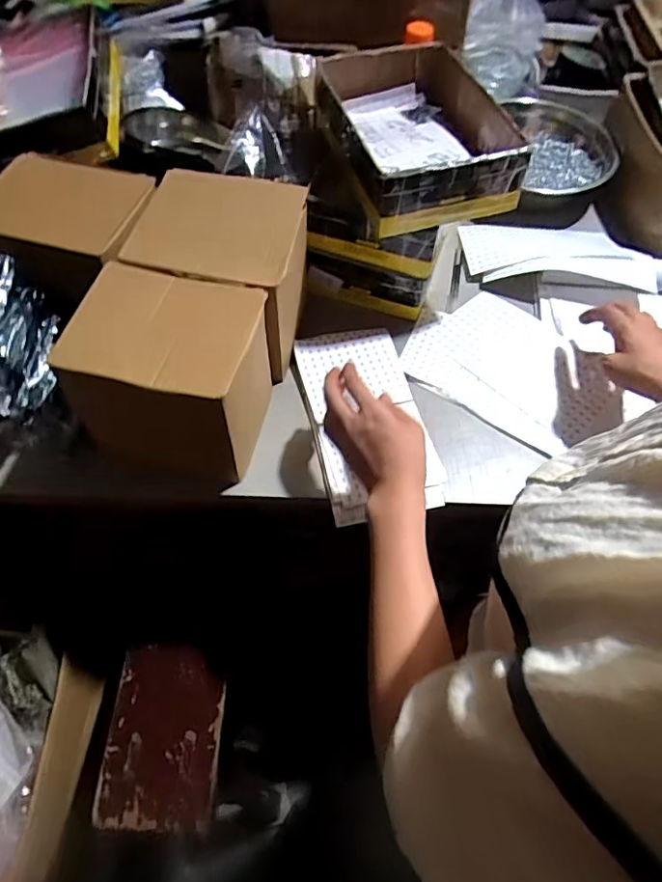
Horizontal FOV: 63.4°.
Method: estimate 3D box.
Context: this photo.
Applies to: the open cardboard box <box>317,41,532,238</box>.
[{"bbox_3d":[0.110,-0.377,0.657,0.189,0.080,0.269,-13,61,-9],"label":"open cardboard box"}]

